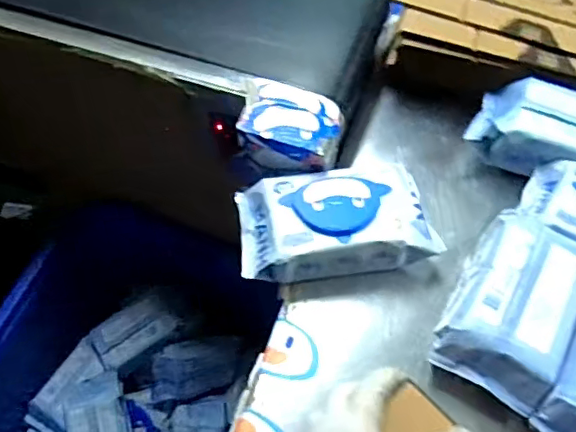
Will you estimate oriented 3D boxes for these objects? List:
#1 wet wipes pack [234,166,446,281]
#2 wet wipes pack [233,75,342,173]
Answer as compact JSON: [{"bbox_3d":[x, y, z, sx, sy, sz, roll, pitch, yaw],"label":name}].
[{"bbox_3d":[0.056,0.009,0.658,0.220,0.072,0.119,-4,61,-3],"label":"wet wipes pack"},{"bbox_3d":[0.005,-0.112,0.666,0.116,0.036,0.083,14,61,7],"label":"wet wipes pack"}]

